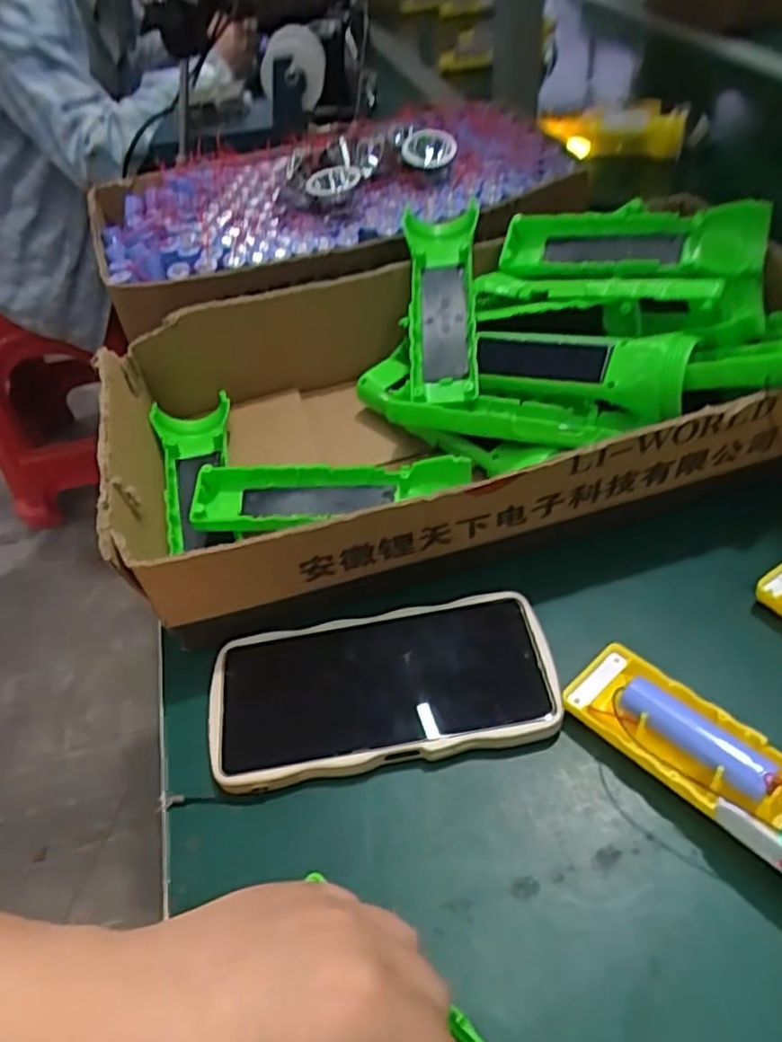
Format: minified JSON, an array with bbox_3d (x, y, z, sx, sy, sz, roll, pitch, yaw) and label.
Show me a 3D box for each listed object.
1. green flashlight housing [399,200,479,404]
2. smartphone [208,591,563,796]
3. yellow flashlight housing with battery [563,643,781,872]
[{"bbox_3d":[0.034,-0.142,0.474,0.045,0.039,0.153,-2,69,5],"label":"green flashlight housing"},{"bbox_3d":[-0.006,0.081,0.352,0.167,0.013,0.081,-9,46,-2],"label":"smartphone"},{"bbox_3d":[0.151,0.108,0.292,0.051,0.027,0.161,-34,52,-23],"label":"yellow flashlight housing with battery"}]

